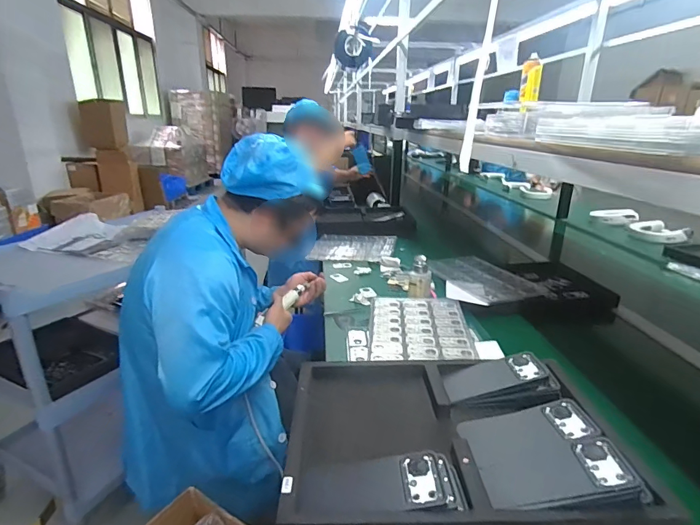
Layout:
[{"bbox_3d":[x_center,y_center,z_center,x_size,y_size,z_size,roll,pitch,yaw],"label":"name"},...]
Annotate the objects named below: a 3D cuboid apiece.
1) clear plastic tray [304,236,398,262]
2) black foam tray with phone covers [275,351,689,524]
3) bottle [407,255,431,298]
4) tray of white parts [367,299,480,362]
[{"bbox_3d":[0.020,-0.062,1.609,0.311,0.024,0.311,3,20,8],"label":"clear plastic tray"},{"bbox_3d":[0.135,0.244,0.553,0.420,0.108,0.307,0,20,-1],"label":"black foam tray with phone covers"},{"bbox_3d":[0.197,0.046,1.139,0.061,0.108,0.063,7,20,17],"label":"bottle"},{"bbox_3d":[0.163,0.156,0.963,0.225,0.028,0.301,2,20,4],"label":"tray of white parts"}]

